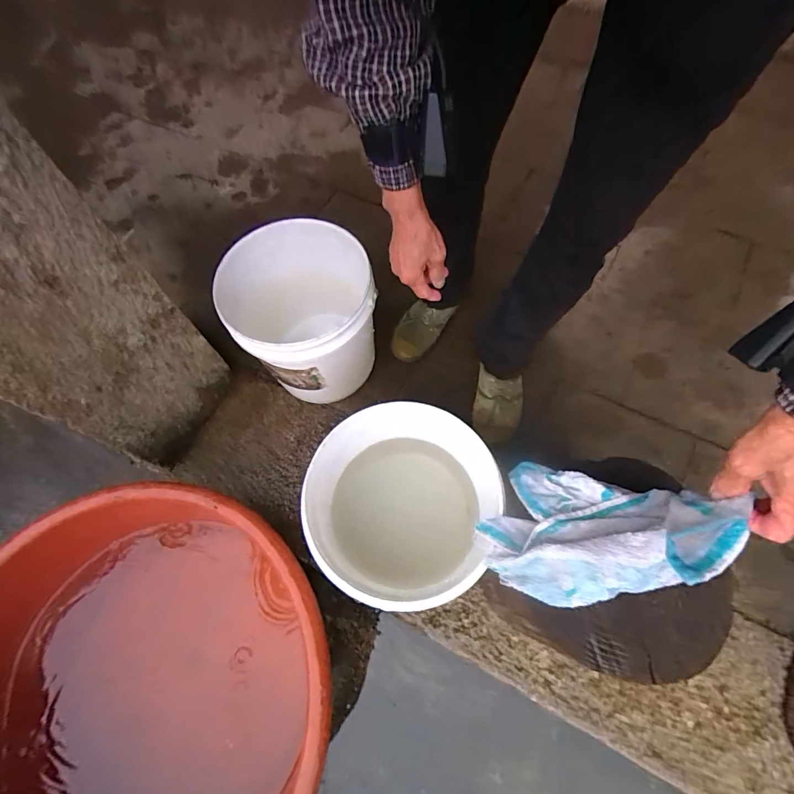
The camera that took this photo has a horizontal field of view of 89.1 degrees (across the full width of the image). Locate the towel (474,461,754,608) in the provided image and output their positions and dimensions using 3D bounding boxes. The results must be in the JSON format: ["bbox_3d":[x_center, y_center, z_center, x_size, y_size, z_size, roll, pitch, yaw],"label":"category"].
[{"bbox_3d":[0.208,0.140,0.425,0.180,0.180,0.152,20,67,9],"label":"towel"}]

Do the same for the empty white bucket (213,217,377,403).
[{"bbox_3d":[-0.171,-0.135,0.772,0.242,0.289,0.260,0,68,1],"label":"empty white bucket"}]

